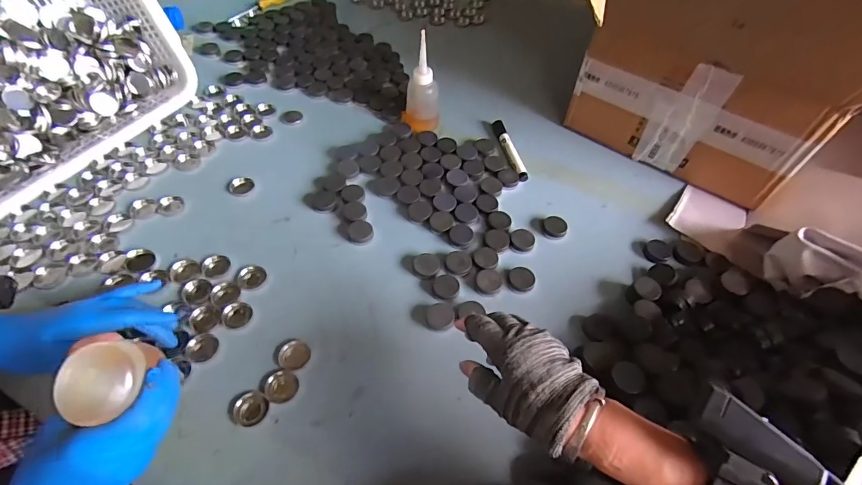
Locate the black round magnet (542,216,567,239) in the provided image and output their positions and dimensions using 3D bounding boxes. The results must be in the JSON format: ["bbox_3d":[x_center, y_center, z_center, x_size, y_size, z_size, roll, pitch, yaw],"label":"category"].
[{"bbox_3d":[0.173,-0.023,0.591,0.034,0.008,0.033,1,54,-2],"label":"black round magnet"}]

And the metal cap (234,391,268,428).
[{"bbox_3d":[-0.185,0.171,0.437,0.033,0.010,0.032,-11,56,-11],"label":"metal cap"}]

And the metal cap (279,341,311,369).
[{"bbox_3d":[-0.152,0.125,0.471,0.033,0.009,0.031,1,54,-2],"label":"metal cap"}]

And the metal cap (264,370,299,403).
[{"bbox_3d":[-0.159,0.153,0.452,0.033,0.008,0.032,1,54,-2],"label":"metal cap"}]

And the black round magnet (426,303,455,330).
[{"bbox_3d":[0.012,0.088,0.507,0.032,0.006,0.036,-7,55,-8],"label":"black round magnet"}]

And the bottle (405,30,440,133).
[{"bbox_3d":[-0.014,-0.240,0.658,0.048,0.138,0.048,-20,58,-17],"label":"bottle"}]

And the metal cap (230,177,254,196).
[{"bbox_3d":[-0.277,-0.083,0.618,0.032,0.005,0.032,1,54,-2],"label":"metal cap"}]

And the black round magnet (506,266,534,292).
[{"bbox_3d":[0.114,0.046,0.539,0.034,0.004,0.036,1,54,-2],"label":"black round magnet"}]

